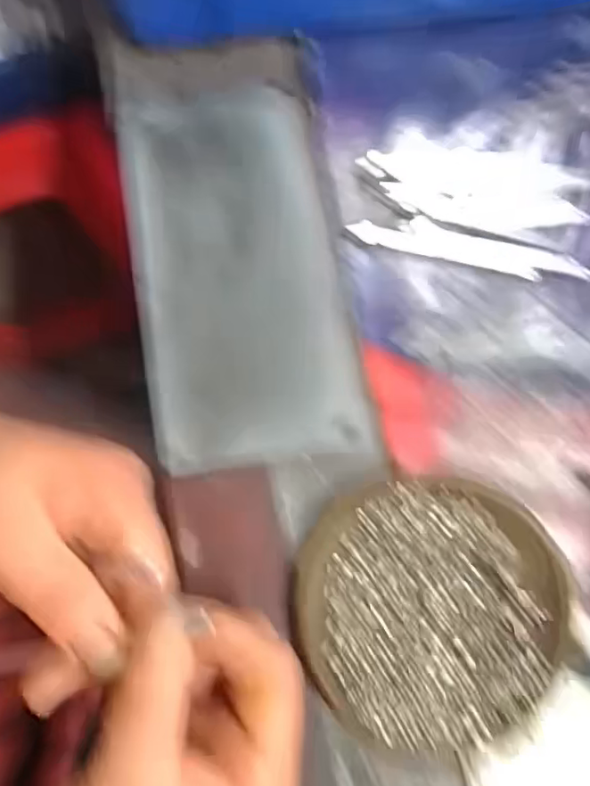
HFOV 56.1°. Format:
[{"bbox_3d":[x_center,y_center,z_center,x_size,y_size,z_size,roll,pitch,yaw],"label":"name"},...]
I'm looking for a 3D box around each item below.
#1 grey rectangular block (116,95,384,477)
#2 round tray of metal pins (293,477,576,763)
[{"bbox_3d":[-0.028,-0.062,0.279,0.098,0.009,0.194,-10,78,-5],"label":"grey rectangular block"},{"bbox_3d":[0.060,0.095,0.243,0.114,0.014,0.108,0,77,0],"label":"round tray of metal pins"}]

